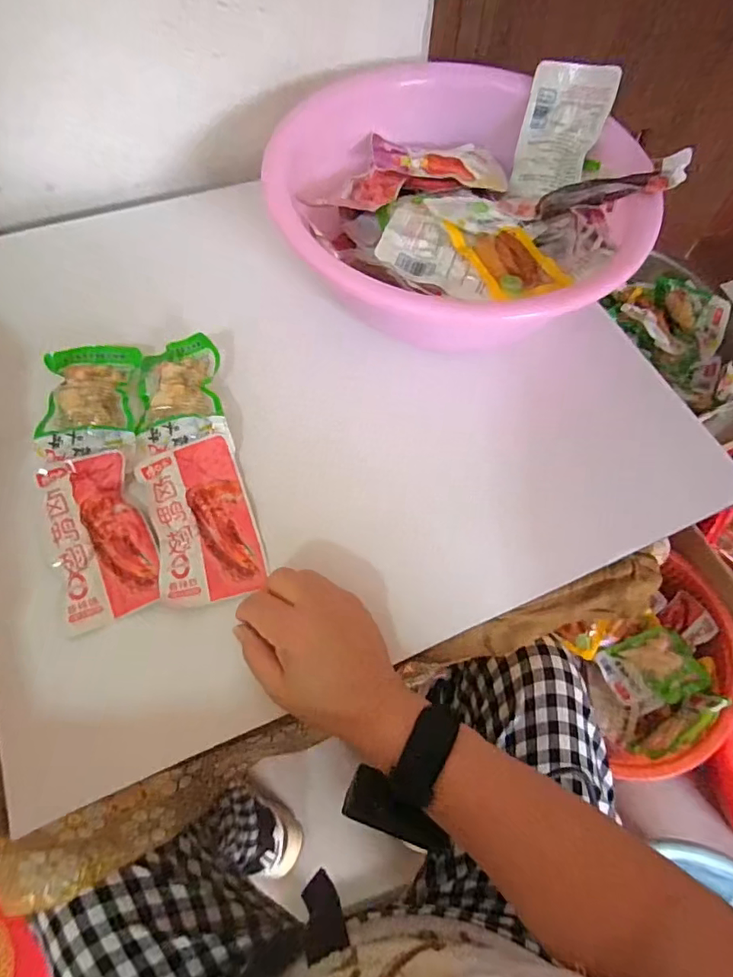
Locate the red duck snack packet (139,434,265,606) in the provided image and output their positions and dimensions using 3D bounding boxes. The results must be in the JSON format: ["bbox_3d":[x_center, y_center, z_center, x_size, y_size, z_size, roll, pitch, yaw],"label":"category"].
[{"bbox_3d":[-0.131,0.025,0.422,0.076,0.015,0.132,-17,65,-9],"label":"red duck snack packet"}]

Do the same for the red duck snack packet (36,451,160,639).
[{"bbox_3d":[-0.205,0.034,0.401,0.070,0.019,0.130,-22,66,-11],"label":"red duck snack packet"}]

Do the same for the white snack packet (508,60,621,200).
[{"bbox_3d":[0.191,-0.352,0.528,0.081,0.116,0.011,26,22,28],"label":"white snack packet"}]

